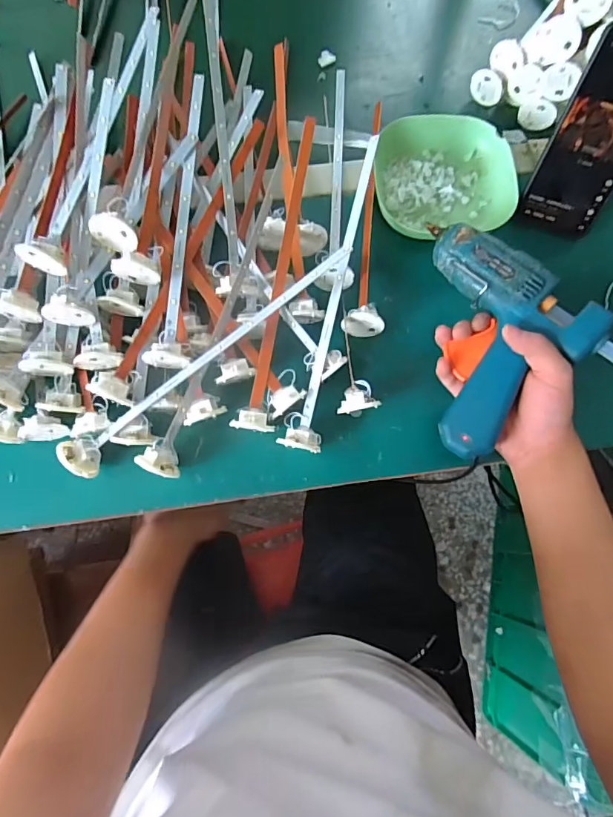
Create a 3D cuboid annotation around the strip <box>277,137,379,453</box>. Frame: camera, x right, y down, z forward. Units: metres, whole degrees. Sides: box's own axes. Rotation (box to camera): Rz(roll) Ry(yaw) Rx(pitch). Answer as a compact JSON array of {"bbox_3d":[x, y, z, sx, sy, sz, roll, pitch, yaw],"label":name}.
[{"bbox_3d":[0.024,-0.100,0.415,0.032,0.081,0.277,12,74,3],"label":"strip"}]

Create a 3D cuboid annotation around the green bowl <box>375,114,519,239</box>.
[{"bbox_3d":[0.140,-0.238,0.476,0.130,0.032,0.135,-3,74,-1],"label":"green bowl"}]

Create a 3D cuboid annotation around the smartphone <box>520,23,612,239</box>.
[{"bbox_3d":[0.265,-0.242,0.418,0.077,0.162,0.008,17,45,5],"label":"smartphone"}]

